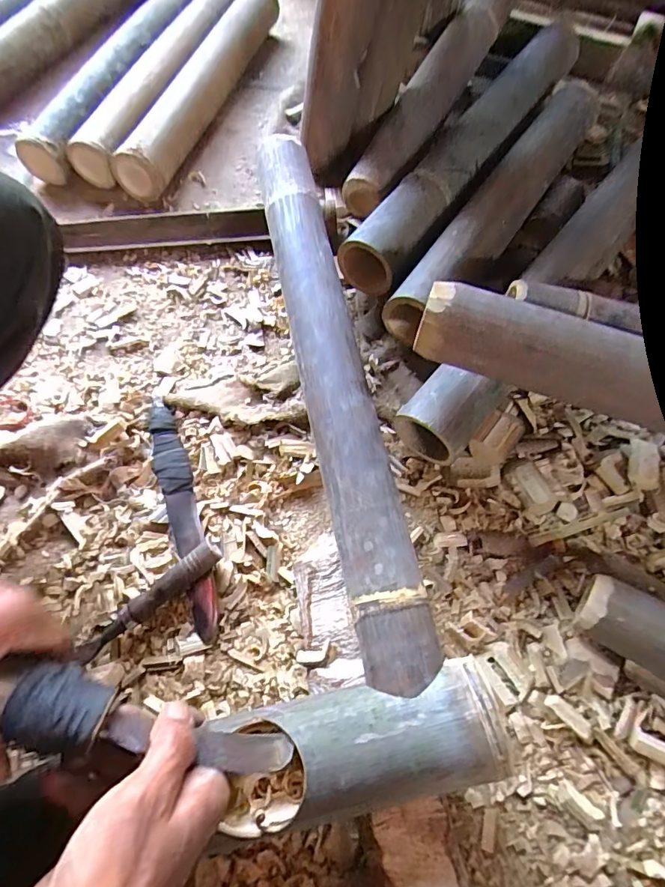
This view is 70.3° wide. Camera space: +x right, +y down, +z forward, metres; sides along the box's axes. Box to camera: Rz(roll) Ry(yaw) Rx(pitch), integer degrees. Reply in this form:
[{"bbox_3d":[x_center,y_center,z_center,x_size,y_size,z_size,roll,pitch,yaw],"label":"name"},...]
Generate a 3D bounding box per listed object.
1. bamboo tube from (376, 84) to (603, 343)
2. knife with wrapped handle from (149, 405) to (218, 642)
[{"bbox_3d":[0.239,-0.339,0.642,0.079,0.088,0.524,32,70,13],"label":"bamboo tube"},{"bbox_3d":[-0.161,0.072,0.510,0.036,0.023,0.267,-18,68,-8],"label":"knife with wrapped handle"}]

